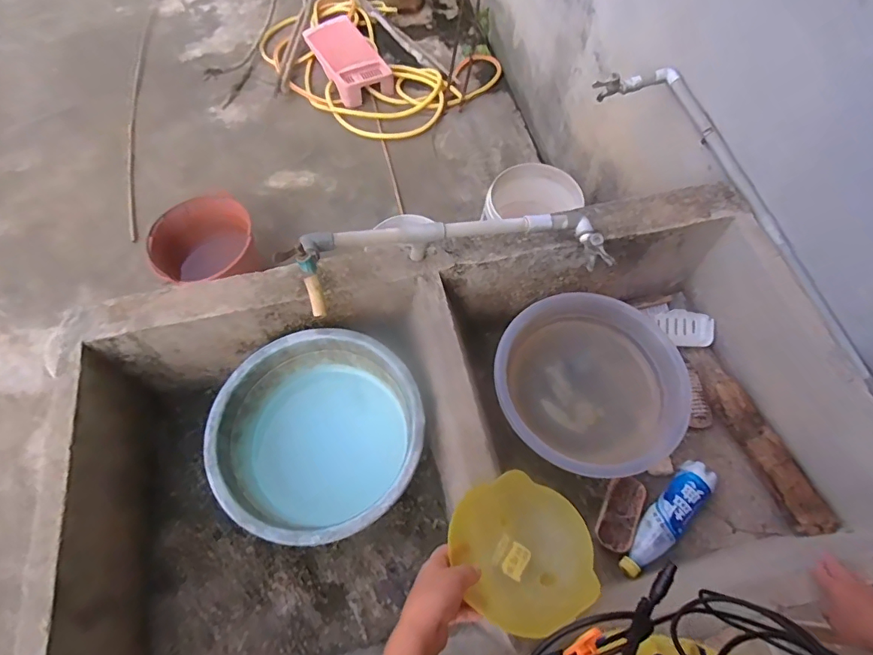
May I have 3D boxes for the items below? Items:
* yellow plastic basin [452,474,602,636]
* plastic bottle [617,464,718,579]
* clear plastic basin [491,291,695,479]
[{"bbox_3d":[0.111,0.290,0.638,0.163,0.078,0.181,-24,66,-12],"label":"yellow plastic basin"},{"bbox_3d":[0.396,0.329,0.836,0.230,0.050,0.067,-41,71,-18],"label":"plastic bottle"},{"bbox_3d":[0.279,0.108,0.942,0.333,0.124,0.319,0,64,-1],"label":"clear plastic basin"}]

